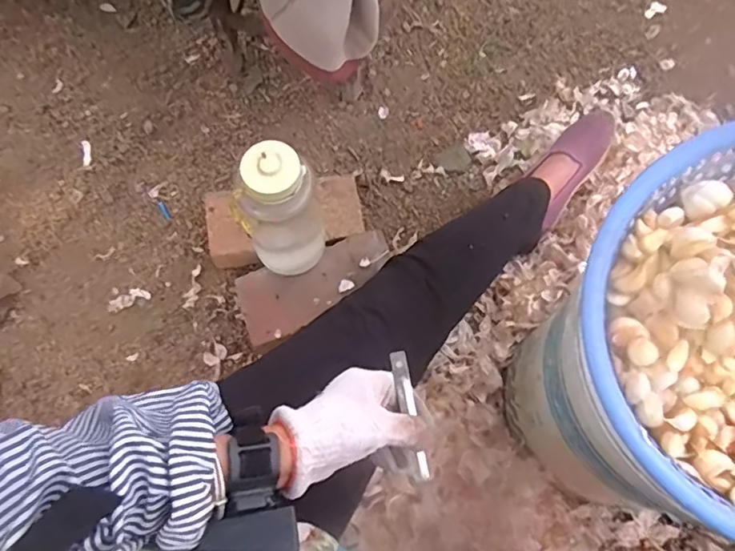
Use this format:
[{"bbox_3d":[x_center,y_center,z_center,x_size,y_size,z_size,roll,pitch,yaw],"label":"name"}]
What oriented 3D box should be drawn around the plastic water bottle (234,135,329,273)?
[{"bbox_3d":[-0.103,-0.073,0.708,0.072,0.228,0.091,39,74,12],"label":"plastic water bottle"}]

